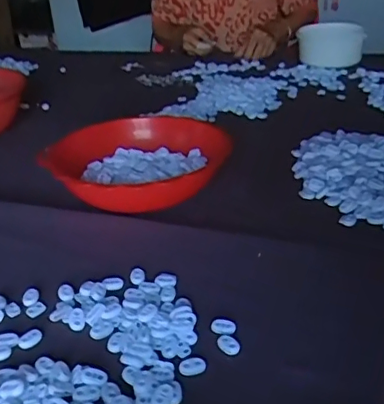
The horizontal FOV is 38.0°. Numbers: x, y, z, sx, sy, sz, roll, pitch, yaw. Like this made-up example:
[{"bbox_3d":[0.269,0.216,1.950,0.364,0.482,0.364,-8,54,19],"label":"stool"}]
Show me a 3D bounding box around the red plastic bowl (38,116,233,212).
[{"bbox_3d":[-0.080,-0.048,0.765,0.233,0.069,0.233,-3,28,1],"label":"red plastic bowl"}]

